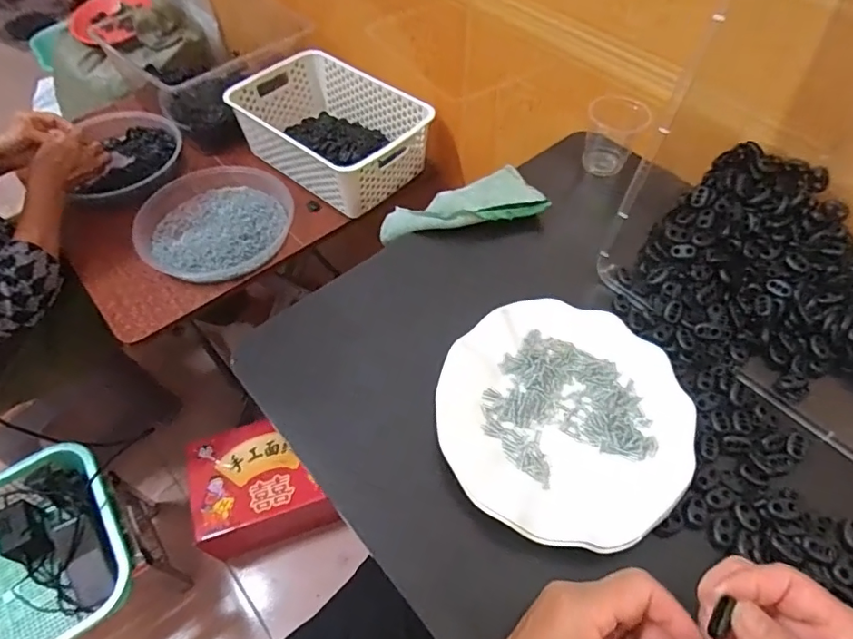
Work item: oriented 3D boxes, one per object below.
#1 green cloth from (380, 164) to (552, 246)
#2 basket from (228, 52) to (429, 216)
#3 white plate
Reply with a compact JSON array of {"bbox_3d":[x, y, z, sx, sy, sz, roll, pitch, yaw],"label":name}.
[{"bbox_3d":[0.033,-0.118,0.552,0.162,0.036,0.091,-17,56,-10],"label":"green cloth"},{"bbox_3d":[-0.156,-0.319,0.884,0.310,0.100,0.206,35,63,23],"label":"basket"},{"bbox_3d":[0.101,0.070,0.393,0.177,0.024,0.179,-1,55,1],"label":"white plate"}]

